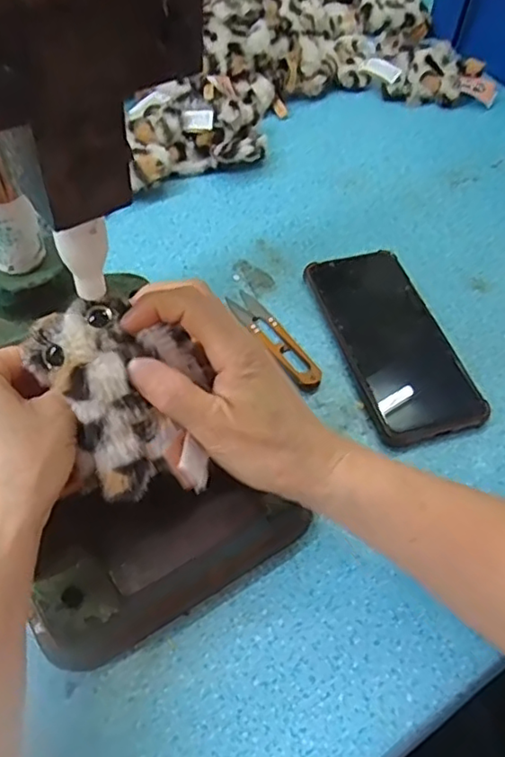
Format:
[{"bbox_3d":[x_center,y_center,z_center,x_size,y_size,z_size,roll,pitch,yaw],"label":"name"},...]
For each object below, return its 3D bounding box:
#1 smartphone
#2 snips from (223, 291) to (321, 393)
[{"bbox_3d":[0.102,-0.029,0.447,0.080,0.012,0.165,-13,57,-14],"label":"smartphone"},{"bbox_3d":[0.016,-0.031,0.445,0.022,0.008,0.101,-26,61,-22],"label":"snips"}]

